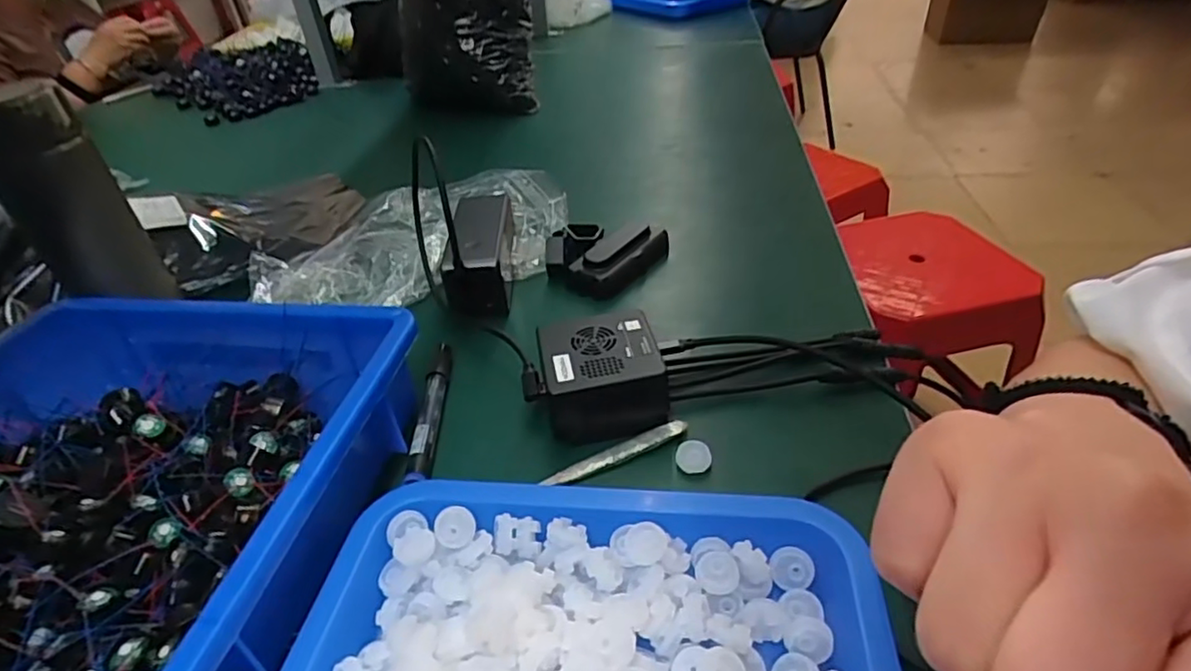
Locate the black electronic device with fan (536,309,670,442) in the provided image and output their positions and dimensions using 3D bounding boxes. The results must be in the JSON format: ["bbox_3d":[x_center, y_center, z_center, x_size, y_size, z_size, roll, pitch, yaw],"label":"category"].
[{"bbox_3d":[0.002,0.027,0.415,0.079,0.047,0.070,-10,38,-6],"label":"black electronic device with fan"}]

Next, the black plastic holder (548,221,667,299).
[{"bbox_3d":[0.008,-0.082,0.576,0.091,0.032,0.110,26,47,34],"label":"black plastic holder"}]

